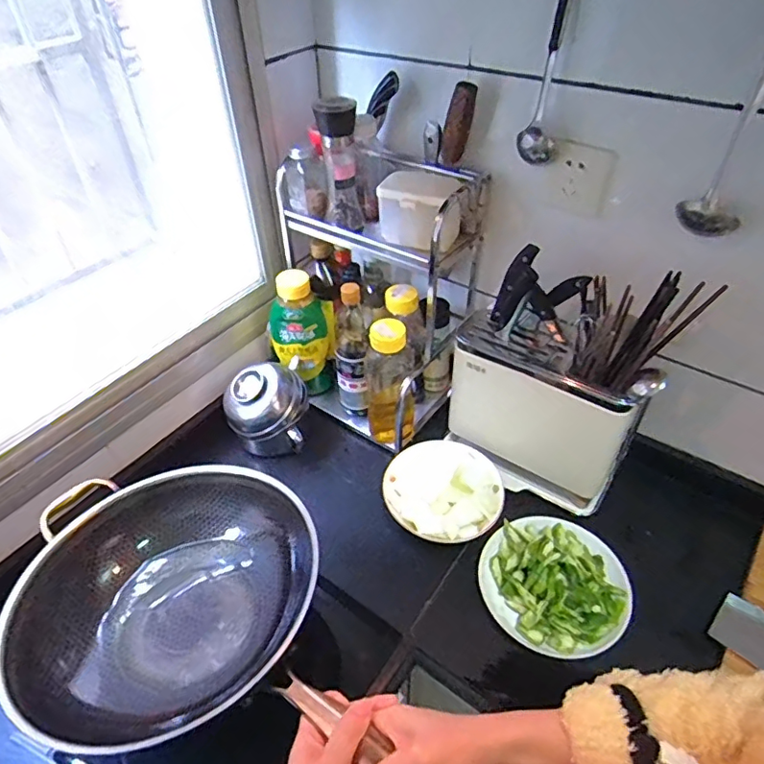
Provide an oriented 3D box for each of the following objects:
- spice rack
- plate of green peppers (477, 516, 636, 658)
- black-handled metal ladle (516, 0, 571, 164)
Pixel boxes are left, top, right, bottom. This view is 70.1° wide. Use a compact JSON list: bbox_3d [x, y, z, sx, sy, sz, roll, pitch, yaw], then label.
[{"bbox_3d":[-0.020,-0.178,0.906,0.296,0.494,0.250,29,51,28],"label":"spice rack"},{"bbox_3d":[0.234,0.266,0.741,0.193,0.039,0.184,-1,43,1],"label":"plate of green peppers"},{"bbox_3d":[0.204,-0.376,0.668,0.042,0.207,0.041,-9,44,-8],"label":"black-handled metal ladle"}]

